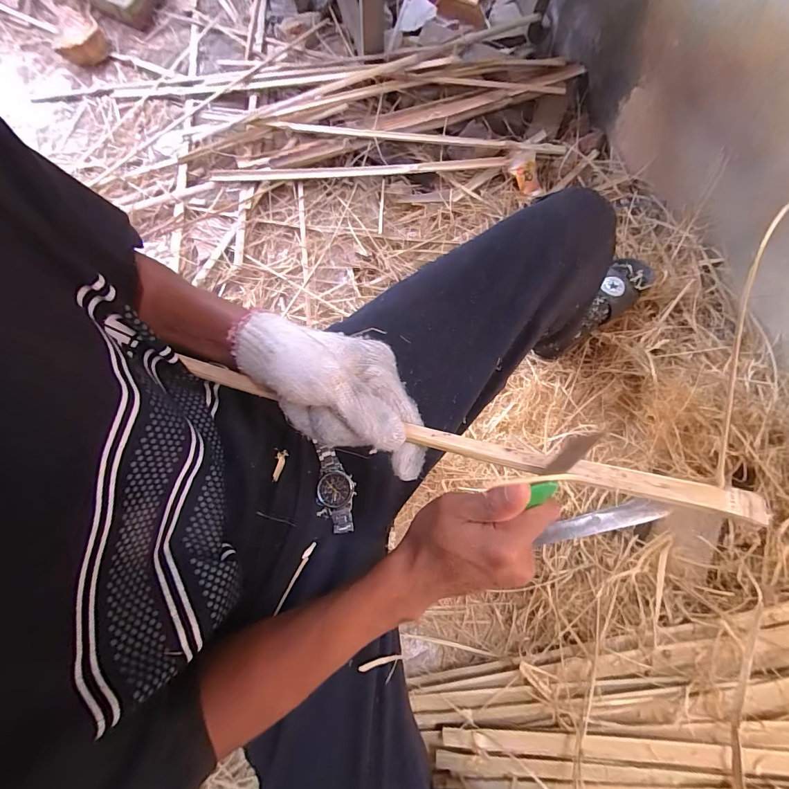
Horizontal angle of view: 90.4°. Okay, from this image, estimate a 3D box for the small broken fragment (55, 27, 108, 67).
[{"bbox_3d":[-0.821,-0.914,1.042,0.124,0.020,0.095,-35,79,-6],"label":"small broken fragment"}]

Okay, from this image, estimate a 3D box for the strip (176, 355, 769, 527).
[{"bbox_3d":[0.009,0.021,0.263,0.390,0.009,0.019,13,78,19],"label":"strip"}]

